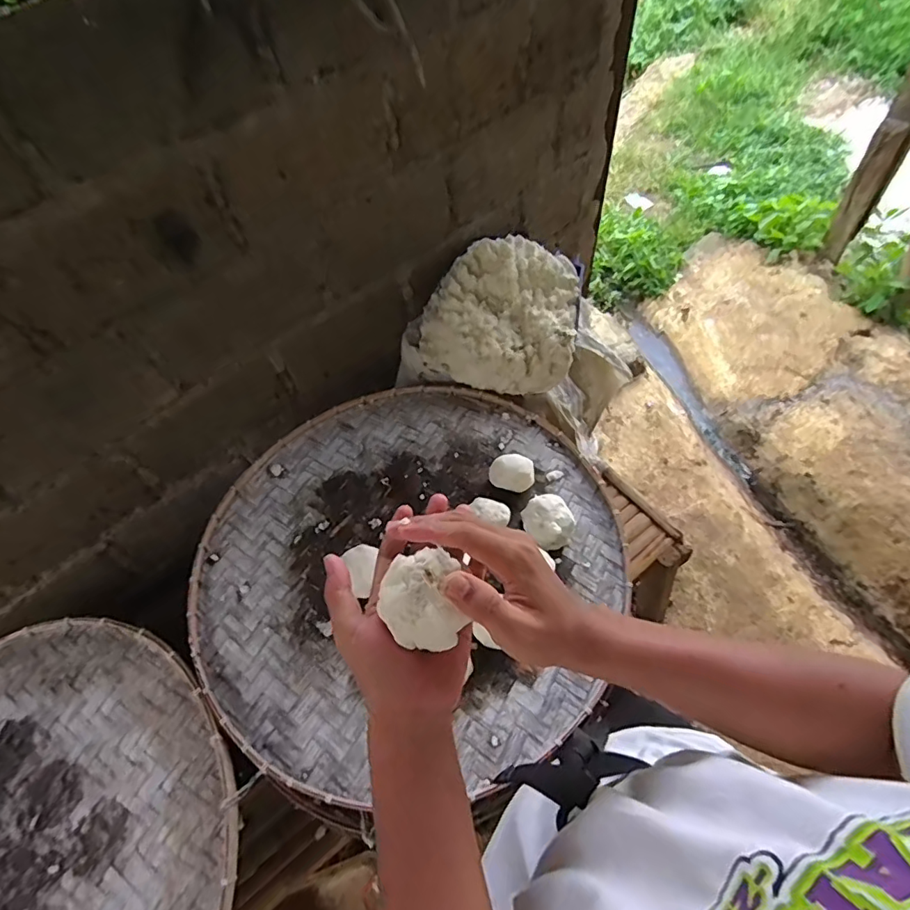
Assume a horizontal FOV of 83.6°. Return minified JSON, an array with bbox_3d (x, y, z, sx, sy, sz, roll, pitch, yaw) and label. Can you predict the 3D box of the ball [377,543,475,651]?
[{"bbox_3d":[-0.023,0.102,0.364,0.056,0.034,0.059,-8,58,0],"label":"ball"}]

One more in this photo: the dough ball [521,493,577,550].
[{"bbox_3d":[0.157,0.109,0.843,0.082,0.060,0.088,-2,58,3],"label":"dough ball"}]

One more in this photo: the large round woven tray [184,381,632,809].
[{"bbox_3d":[-0.077,0.153,0.858,0.696,0.077,0.697,-2,58,3],"label":"large round woven tray"}]

